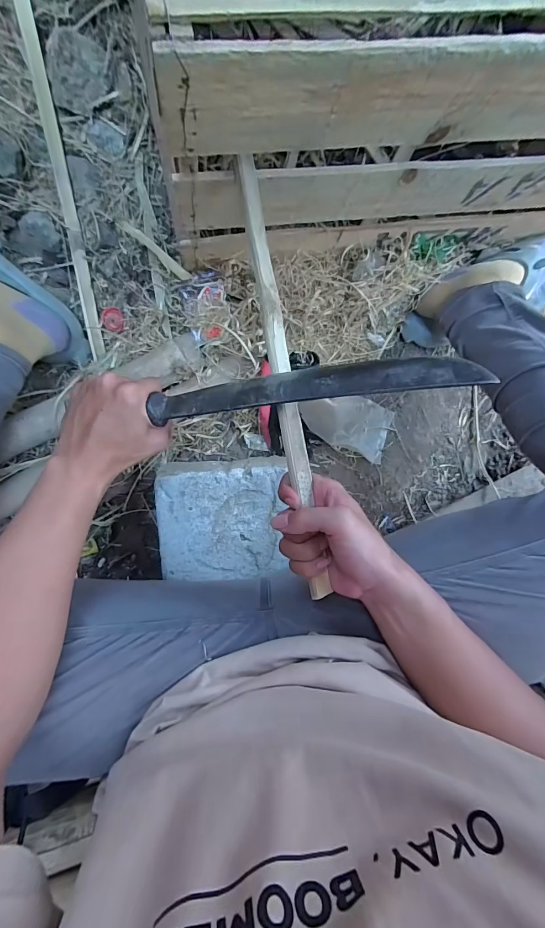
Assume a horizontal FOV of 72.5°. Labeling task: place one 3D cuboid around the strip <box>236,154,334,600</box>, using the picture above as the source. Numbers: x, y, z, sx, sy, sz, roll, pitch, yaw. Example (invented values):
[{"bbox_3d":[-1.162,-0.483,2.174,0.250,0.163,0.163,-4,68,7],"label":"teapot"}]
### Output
[{"bbox_3d":[0.010,-0.083,0.343,0.021,0.009,0.409,-10,88,-6],"label":"strip"}]

